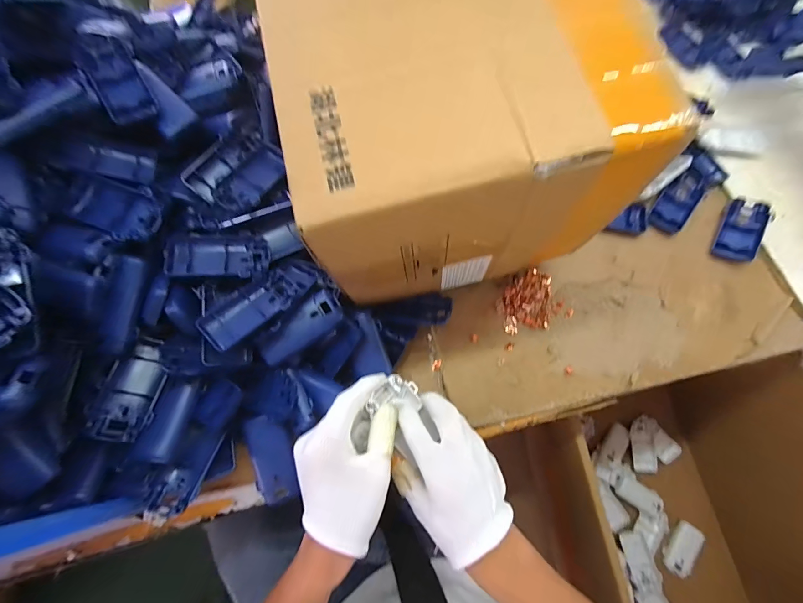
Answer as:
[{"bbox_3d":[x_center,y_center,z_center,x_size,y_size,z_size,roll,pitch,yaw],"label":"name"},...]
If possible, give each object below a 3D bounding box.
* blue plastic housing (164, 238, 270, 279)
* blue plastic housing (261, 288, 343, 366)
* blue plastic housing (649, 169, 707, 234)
[{"bbox_3d":[-0.193,-0.046,0.378,0.100,0.028,0.047,-4,69,-1],"label":"blue plastic housing"},{"bbox_3d":[-0.108,0.027,0.380,0.091,0.024,0.037,-38,97,-6],"label":"blue plastic housing"},{"bbox_3d":[0.384,-0.139,0.491,0.042,0.016,0.099,36,74,13],"label":"blue plastic housing"}]

